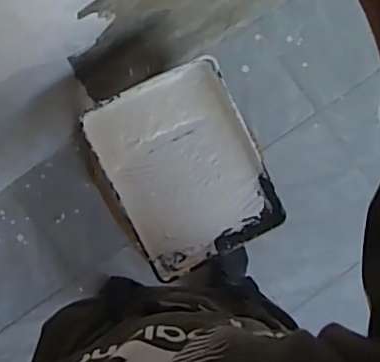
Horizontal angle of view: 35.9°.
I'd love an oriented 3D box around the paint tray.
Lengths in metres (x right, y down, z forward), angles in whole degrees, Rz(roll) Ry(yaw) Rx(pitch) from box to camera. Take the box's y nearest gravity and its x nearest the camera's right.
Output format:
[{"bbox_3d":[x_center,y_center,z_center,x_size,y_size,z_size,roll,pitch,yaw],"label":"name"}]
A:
[{"bbox_3d":[-0.009,-0.022,1.114,0.292,0.073,0.353,-28,86,-5],"label":"paint tray"}]

